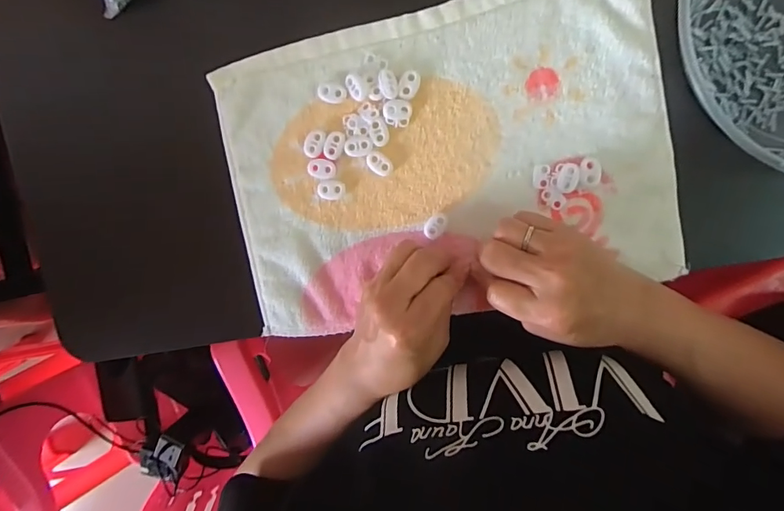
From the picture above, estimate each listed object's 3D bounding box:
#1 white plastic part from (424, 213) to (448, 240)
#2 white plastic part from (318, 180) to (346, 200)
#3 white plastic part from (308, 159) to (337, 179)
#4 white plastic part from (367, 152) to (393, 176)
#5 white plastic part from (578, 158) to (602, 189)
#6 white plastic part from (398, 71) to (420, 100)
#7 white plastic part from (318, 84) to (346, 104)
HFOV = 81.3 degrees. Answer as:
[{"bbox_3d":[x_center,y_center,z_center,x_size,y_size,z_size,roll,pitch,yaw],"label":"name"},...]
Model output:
[{"bbox_3d":[0.034,-0.023,0.360,0.014,0.006,0.021,32,100,1],"label":"white plastic part"},{"bbox_3d":[-0.048,-0.052,0.365,0.022,0.005,0.015,3,98,6],"label":"white plastic part"},{"bbox_3d":[-0.056,-0.069,0.363,0.022,0.004,0.015,8,99,6],"label":"white plastic part"},{"bbox_3d":[-0.010,-0.071,0.358,0.021,0.005,0.013,33,100,1],"label":"white plastic part"},{"bbox_3d":[0.147,-0.061,0.340,0.016,0.004,0.021,3,98,6],"label":"white plastic part"},{"bbox_3d":[0.013,-0.129,0.347,0.014,0.004,0.021,18,100,4],"label":"white plastic part"},{"bbox_3d":[-0.046,-0.125,0.355,0.022,0.005,0.014,7,99,6],"label":"white plastic part"}]

